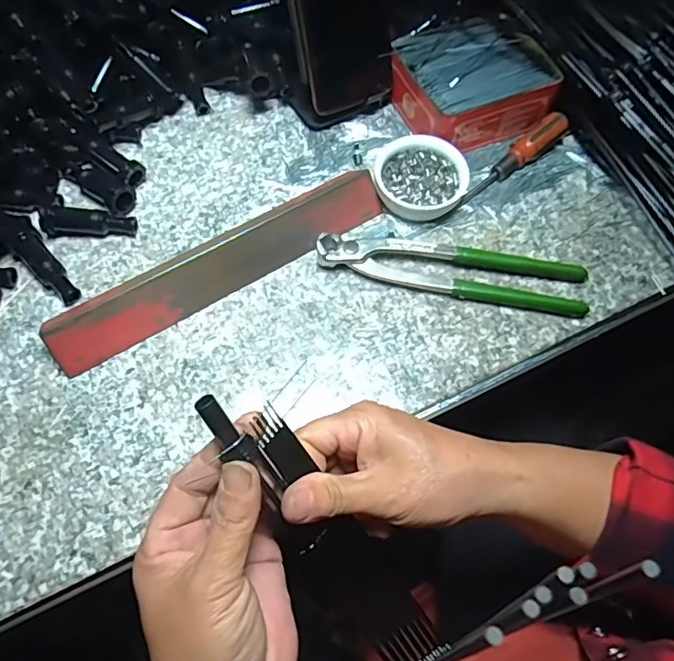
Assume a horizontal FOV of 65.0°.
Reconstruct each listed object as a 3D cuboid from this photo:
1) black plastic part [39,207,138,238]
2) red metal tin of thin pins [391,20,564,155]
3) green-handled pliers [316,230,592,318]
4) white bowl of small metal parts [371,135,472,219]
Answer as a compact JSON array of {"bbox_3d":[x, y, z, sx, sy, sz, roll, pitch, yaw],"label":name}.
[{"bbox_3d":[-0.186,-0.080,0.398,0.065,0.021,0.015,2,64,-1],"label":"black plastic part"},{"bbox_3d":[0.116,-0.212,0.459,0.121,0.043,0.104,-23,67,-13],"label":"red metal tin of thin pins"},{"bbox_3d":[0.085,-0.046,0.393,0.196,0.016,0.045,8,64,2],"label":"green-handled pliers"},{"bbox_3d":[0.065,-0.122,0.423,0.069,0.026,0.069,1,64,-2],"label":"white bowl of small metal parts"}]

